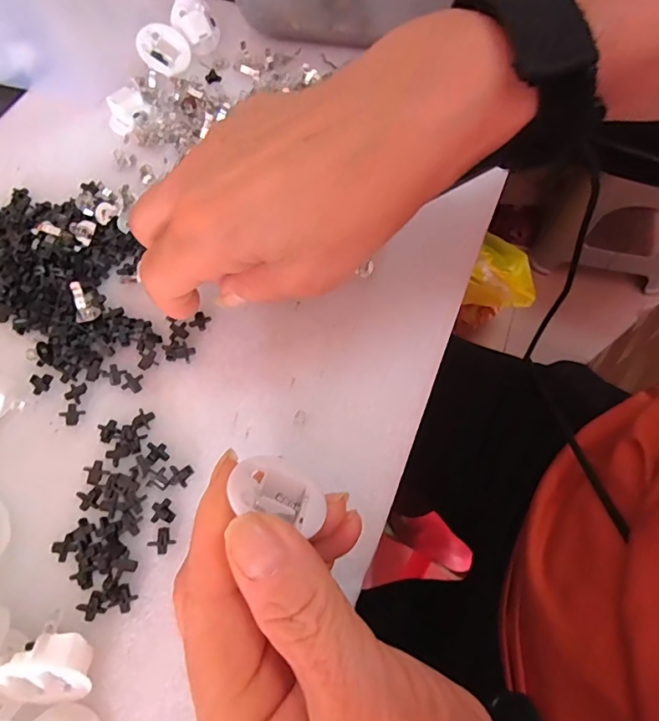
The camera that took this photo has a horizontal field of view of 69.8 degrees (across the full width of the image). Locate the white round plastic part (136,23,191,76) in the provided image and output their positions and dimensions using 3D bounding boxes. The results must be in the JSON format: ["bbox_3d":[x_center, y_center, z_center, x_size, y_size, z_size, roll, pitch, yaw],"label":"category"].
[{"bbox_3d":[-0.107,-0.201,0.306,0.032,0.007,0.032,33,67,-22],"label":"white round plastic part"}]

